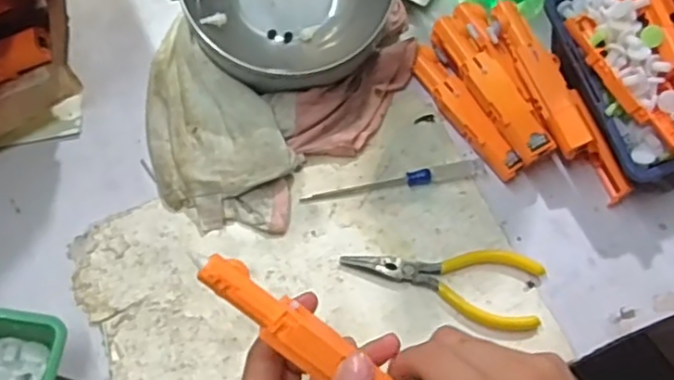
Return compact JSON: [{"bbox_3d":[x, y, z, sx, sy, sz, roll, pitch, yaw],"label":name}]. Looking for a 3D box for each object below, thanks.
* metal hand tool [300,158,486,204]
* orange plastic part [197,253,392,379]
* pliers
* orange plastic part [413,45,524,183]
[{"bbox_3d":[0.040,-0.005,0.446,0.129,0.010,0.012,-10,69,-5],"label":"metal hand tool"},{"bbox_3d":[-0.013,0.071,0.301,0.121,0.014,0.023,40,71,-10],"label":"orange plastic part"},{"bbox_3d":[0.068,0.058,0.422,0.127,0.009,0.049,12,69,3],"label":"pliers"},{"bbox_3d":[0.092,-0.056,0.458,0.021,0.023,0.112,-30,72,-12],"label":"orange plastic part"}]

